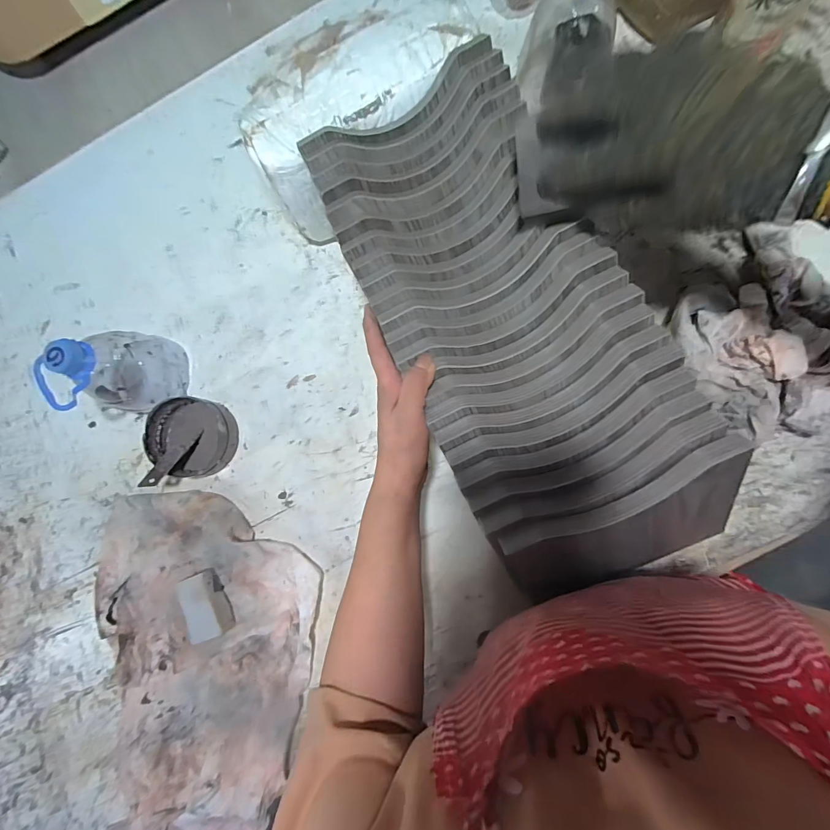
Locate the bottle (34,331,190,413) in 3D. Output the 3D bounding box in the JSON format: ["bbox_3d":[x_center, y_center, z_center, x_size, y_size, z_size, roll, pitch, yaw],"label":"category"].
[{"bbox_3d":[-0.341,-0.053,0.435,0.089,0.125,0.088,-8,83,6],"label":"bottle"}]

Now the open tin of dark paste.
[{"bbox_3d":[-0.258,0.026,0.459,0.090,0.036,0.088,-1,83,7],"label":"open tin of dark paste"}]

